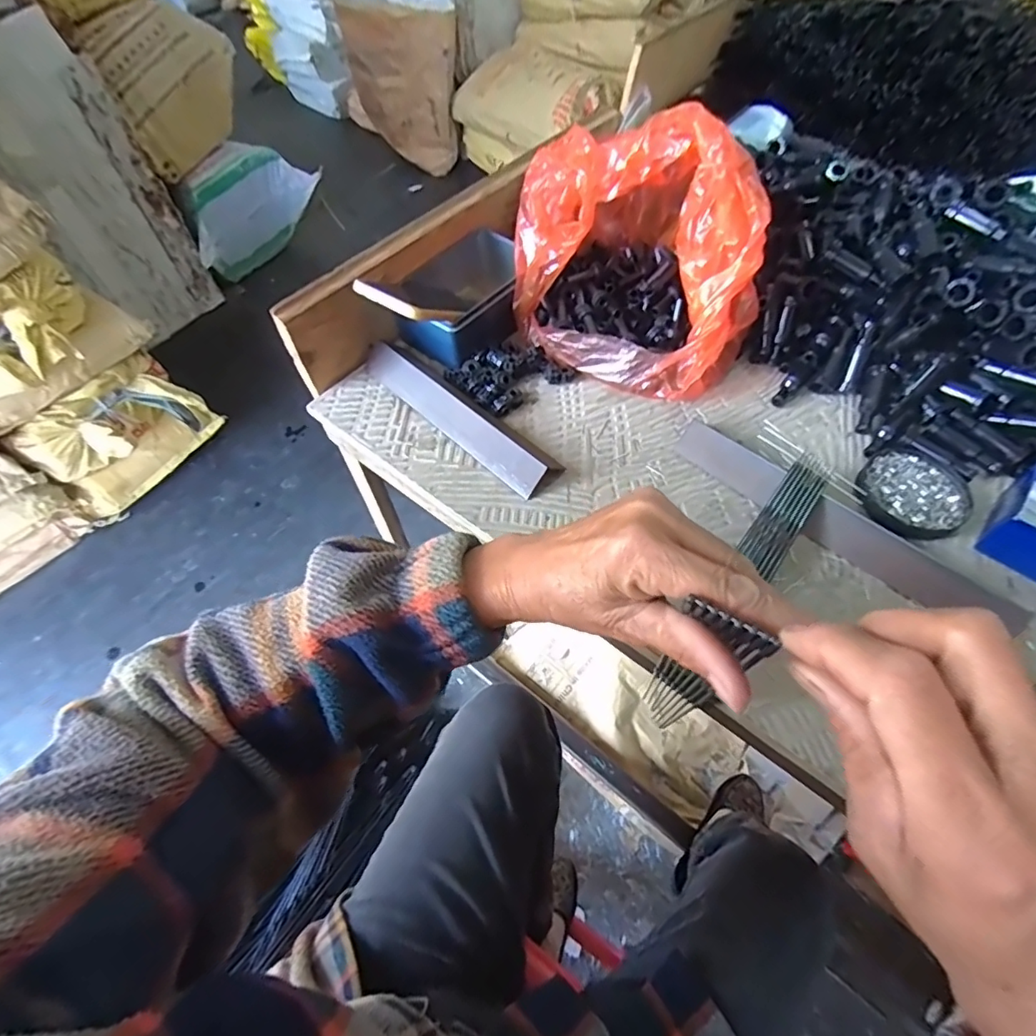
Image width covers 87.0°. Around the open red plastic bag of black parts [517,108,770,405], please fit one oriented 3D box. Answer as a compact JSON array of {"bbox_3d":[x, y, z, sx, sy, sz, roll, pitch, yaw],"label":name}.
[{"bbox_3d":[0.111,-0.261,0.530,0.226,0.166,0.240,-1,57,2],"label":"open red plastic bag of black parts"}]

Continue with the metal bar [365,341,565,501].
[{"bbox_3d":[-0.064,-0.100,0.517,0.031,0.033,0.254,-39,64,-21],"label":"metal bar"}]

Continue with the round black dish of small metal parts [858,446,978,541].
[{"bbox_3d":[0.340,-0.022,0.468,0.086,0.011,0.082,-1,57,2],"label":"round black dish of small metal parts"}]

